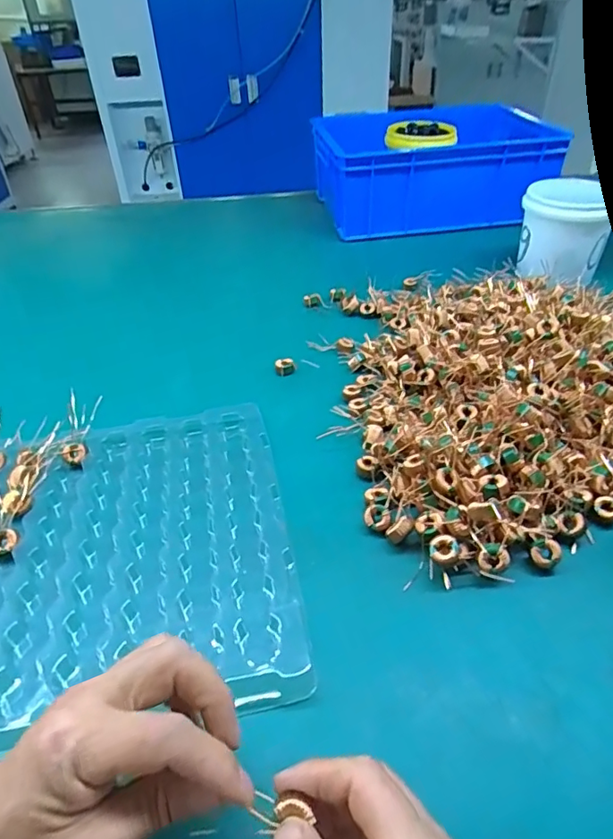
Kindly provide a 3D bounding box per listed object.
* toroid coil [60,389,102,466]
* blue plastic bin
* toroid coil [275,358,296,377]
[{"bbox_3d":[-0.216,0.009,0.502,0.025,0.027,0.068,0,75,4],"label":"toroid coil"},{"bbox_3d":[0.226,-0.466,0.989,0.386,0.155,0.249,-6,40,-6],"label":"blue plastic bin"},{"bbox_3d":[-0.025,-0.061,0.613,0.024,0.016,0.014,-7,40,-7],"label":"toroid coil"}]

